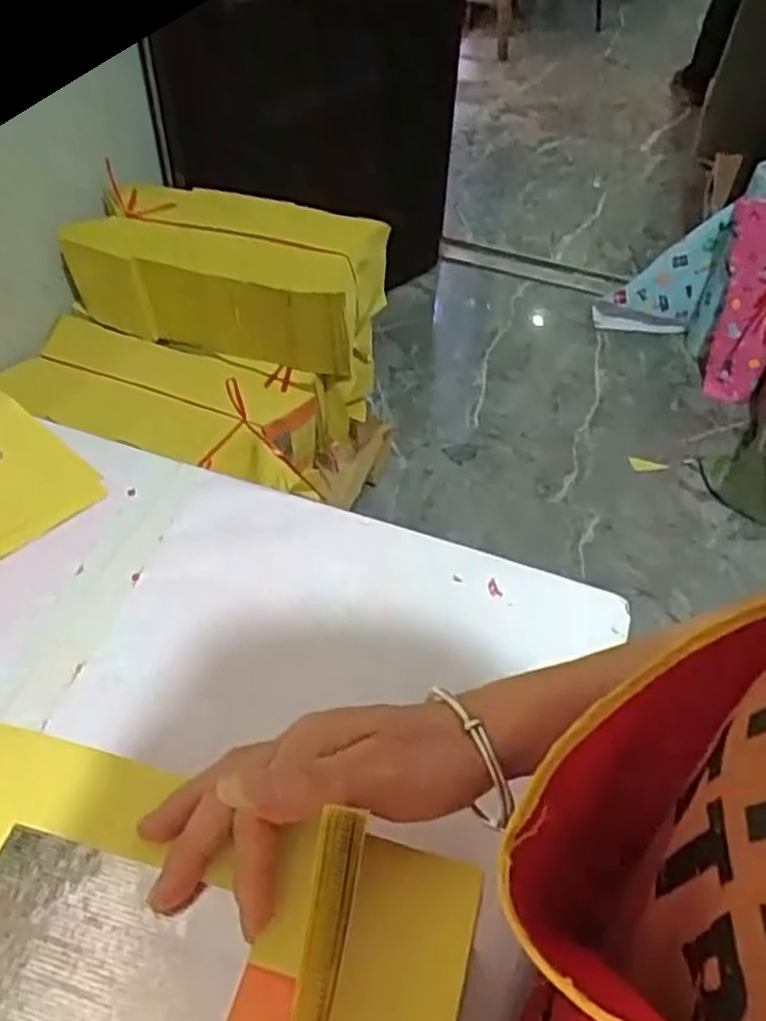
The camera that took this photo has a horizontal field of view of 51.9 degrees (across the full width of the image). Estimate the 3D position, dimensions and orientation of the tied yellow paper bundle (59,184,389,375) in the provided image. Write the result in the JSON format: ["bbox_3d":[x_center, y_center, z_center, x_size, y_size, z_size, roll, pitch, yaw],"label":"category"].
[{"bbox_3d":[-0.267,-0.382,1.325,0.506,0.222,0.192,11,51,7],"label":"tied yellow paper bundle"}]

